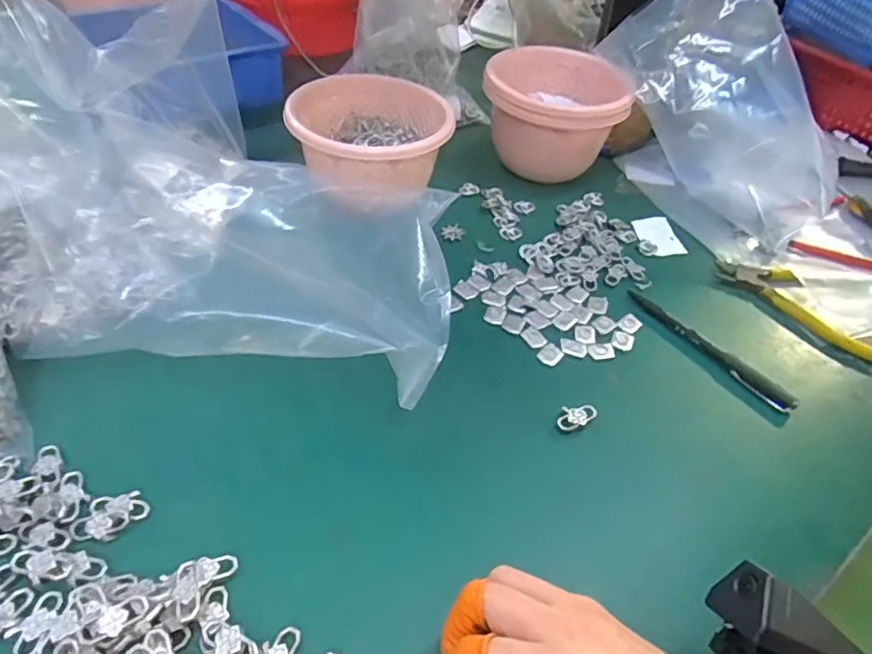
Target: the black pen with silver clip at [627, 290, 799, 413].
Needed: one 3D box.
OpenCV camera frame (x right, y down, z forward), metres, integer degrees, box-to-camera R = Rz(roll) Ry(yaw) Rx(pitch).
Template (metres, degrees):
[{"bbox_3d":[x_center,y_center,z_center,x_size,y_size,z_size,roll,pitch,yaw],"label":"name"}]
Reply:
[{"bbox_3d":[0.217,0.015,0.468,0.015,0.010,0.152,-26,53,-28],"label":"black pen with silver clip"}]

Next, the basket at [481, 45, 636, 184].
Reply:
[{"bbox_3d":[0.122,-0.220,0.620,0.144,0.097,0.138,4,45,-4],"label":"basket"}]

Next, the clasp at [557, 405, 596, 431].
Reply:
[{"bbox_3d":[0.099,0.063,0.406,0.033,0.006,0.018,-17,49,-22],"label":"clasp"}]

